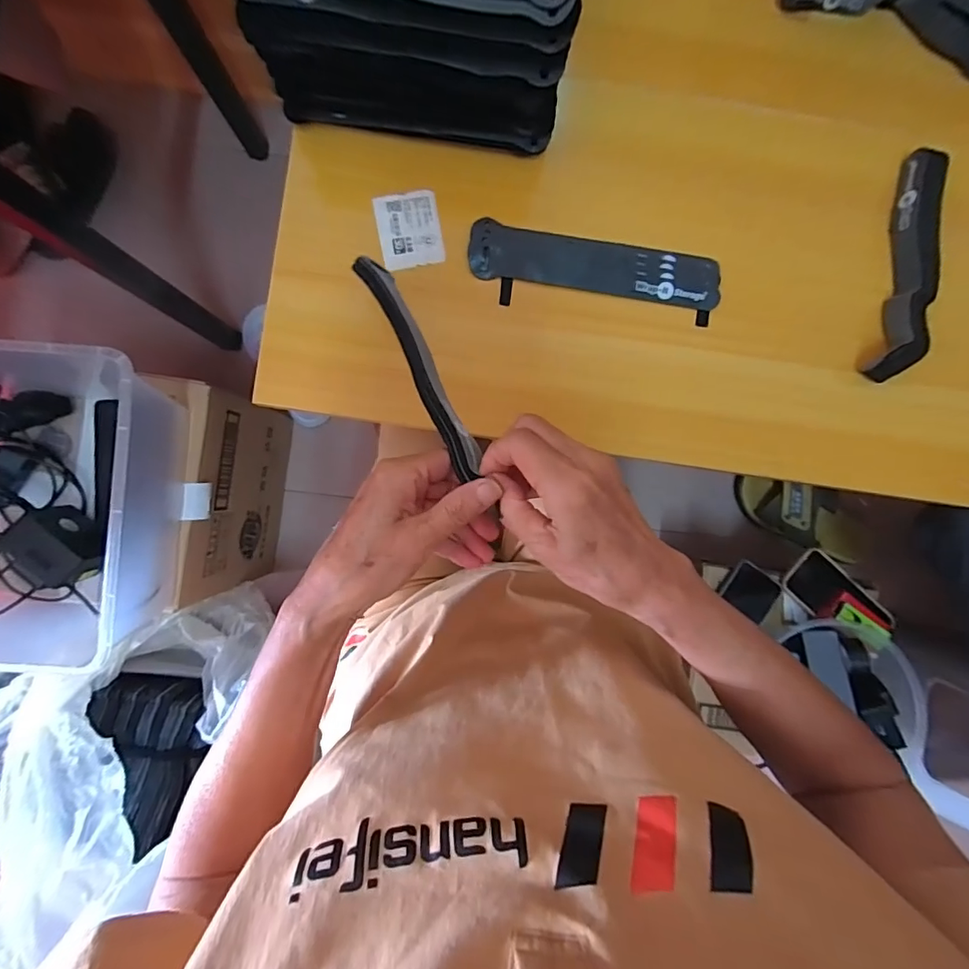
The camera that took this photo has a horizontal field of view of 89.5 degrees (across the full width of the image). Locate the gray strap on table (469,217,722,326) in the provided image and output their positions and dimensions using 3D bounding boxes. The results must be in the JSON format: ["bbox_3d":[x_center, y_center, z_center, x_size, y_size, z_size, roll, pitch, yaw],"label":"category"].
[{"bbox_3d":[0.087,-0.169,0.390,0.197,0.010,0.054,9,89,-2],"label":"gray strap on table"}]

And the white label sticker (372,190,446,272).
[{"bbox_3d":[-0.059,-0.201,0.386,0.048,0.004,0.058,-11,90,-2],"label":"white label sticker"}]

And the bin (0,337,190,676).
[{"bbox_3d":[-0.489,0.024,0.513,0.306,0.144,0.330,3,90,-2],"label":"bin"}]

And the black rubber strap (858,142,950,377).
[{"bbox_3d":[0.341,-0.174,0.394,0.036,0.034,0.181,12,89,-2],"label":"black rubber strap"}]

